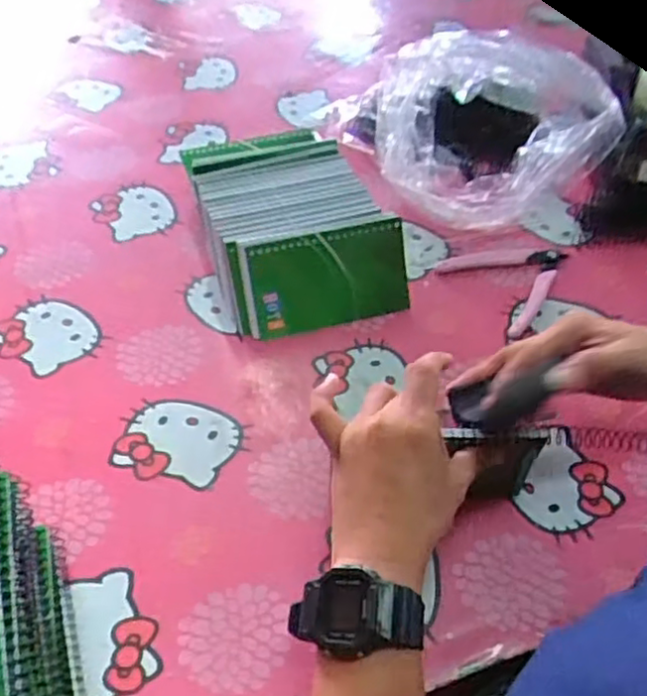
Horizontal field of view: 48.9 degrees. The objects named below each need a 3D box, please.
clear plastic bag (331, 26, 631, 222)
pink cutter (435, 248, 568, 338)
[{"bbox_3d":[0.130,-0.215,0.679,0.250,0.124,0.188,6,50,5],"label":"clear plastic bag"},{"bbox_3d":[0.170,-0.067,0.626,0.105,0.011,0.099,-29,56,-22],"label":"pink cutter"}]

